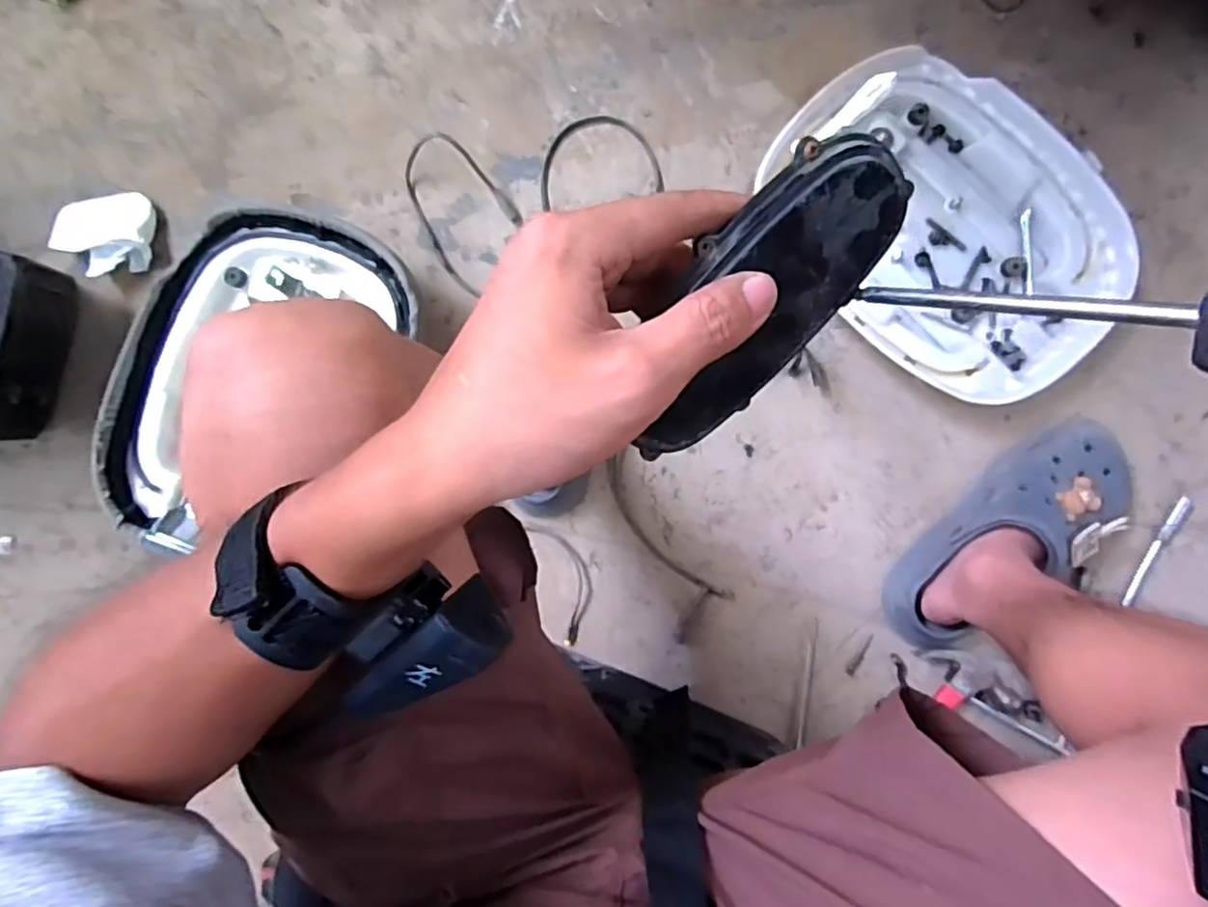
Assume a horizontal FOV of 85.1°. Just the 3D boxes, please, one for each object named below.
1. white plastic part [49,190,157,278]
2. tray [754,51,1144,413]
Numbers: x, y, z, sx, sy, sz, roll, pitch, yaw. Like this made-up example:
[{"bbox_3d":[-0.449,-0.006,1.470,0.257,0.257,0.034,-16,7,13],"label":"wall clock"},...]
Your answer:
[{"bbox_3d":[-0.556,-0.240,0.732,0.111,0.024,0.086,-11,89,4],"label":"white plastic part"},{"bbox_3d":[0.341,-0.232,0.671,0.369,0.041,0.278,36,92,4],"label":"tray"}]

